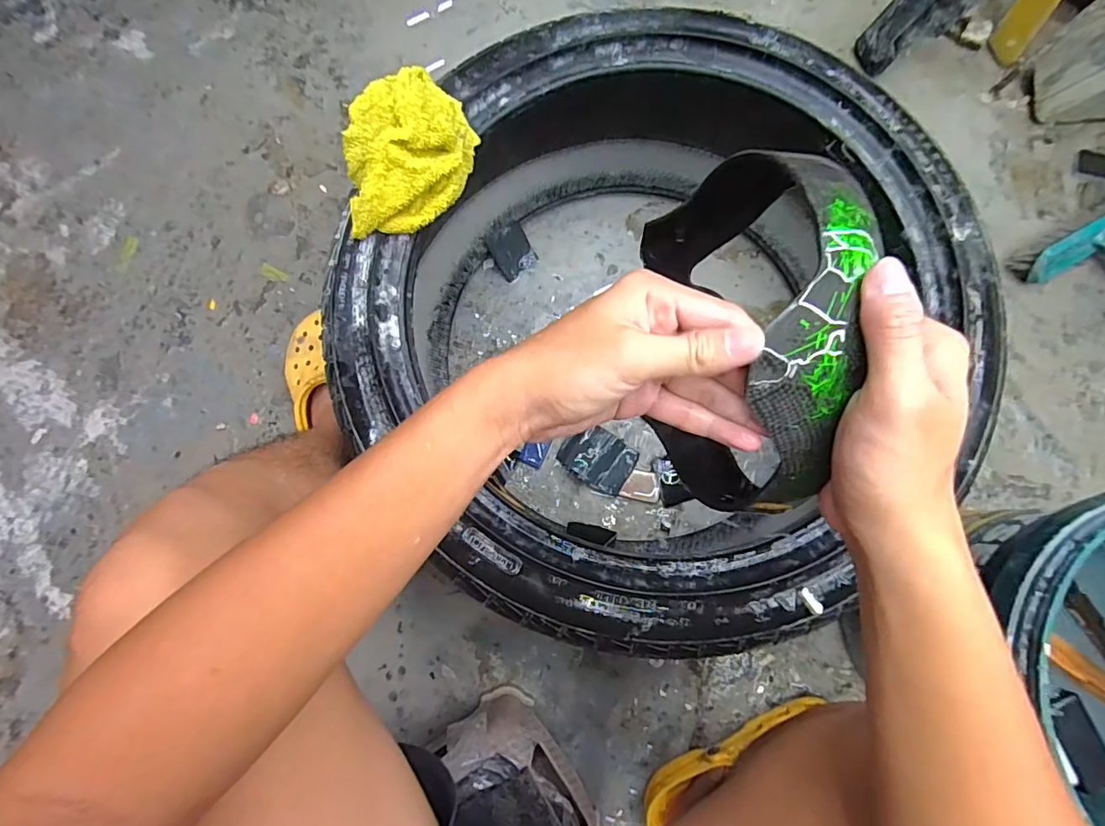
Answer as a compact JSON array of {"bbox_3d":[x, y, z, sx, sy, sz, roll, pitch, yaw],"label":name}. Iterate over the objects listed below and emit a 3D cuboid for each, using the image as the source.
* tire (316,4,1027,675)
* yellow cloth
[{"bbox_3d":[0.089,-0.118,0.615,0.606,0.256,0.645,0,80,0],"label":"tire"},{"bbox_3d":[-0.143,-0.245,0.482,0.104,0.081,0.162,13,80,3],"label":"yellow cloth"}]

